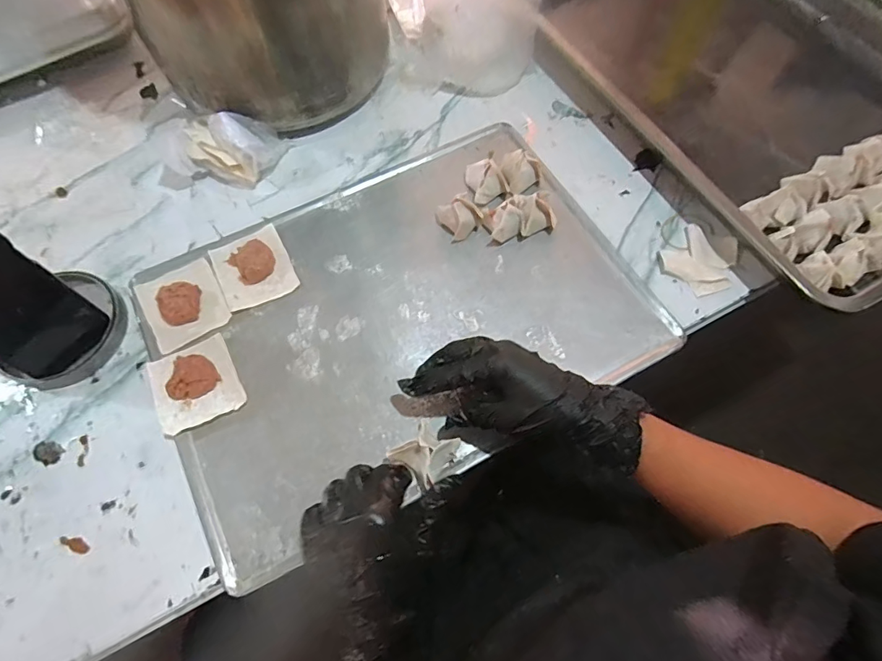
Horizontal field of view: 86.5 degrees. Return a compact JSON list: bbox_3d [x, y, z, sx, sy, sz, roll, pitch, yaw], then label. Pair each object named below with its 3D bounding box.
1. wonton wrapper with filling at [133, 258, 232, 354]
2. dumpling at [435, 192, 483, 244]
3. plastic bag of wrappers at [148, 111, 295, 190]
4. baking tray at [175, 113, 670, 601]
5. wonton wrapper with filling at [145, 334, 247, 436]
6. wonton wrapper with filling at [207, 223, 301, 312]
[{"bbox_3d":[-0.251,-0.026,0.455,0.071,0.021,0.080,-29,68,-11],"label":"wonton wrapper with filling"},{"bbox_3d":[0.020,-0.118,0.485,0.039,0.034,0.038,-32,68,-12],"label":"dumpling"},{"bbox_3d":[-0.259,-0.203,0.518,0.147,0.047,0.087,13,67,8],"label":"plastic bag of wrappers"},{"bbox_3d":[-0.039,-0.027,0.451,0.433,0.030,0.315,-27,67,-10],"label":"baking tray"},{"bbox_3d":[-0.222,0.047,0.421,0.071,0.014,0.074,-26,67,-9],"label":"wonton wrapper with filling"},{"bbox_3d":[-0.190,-0.066,0.468,0.070,0.026,0.077,-26,67,-9],"label":"wonton wrapper with filling"}]

